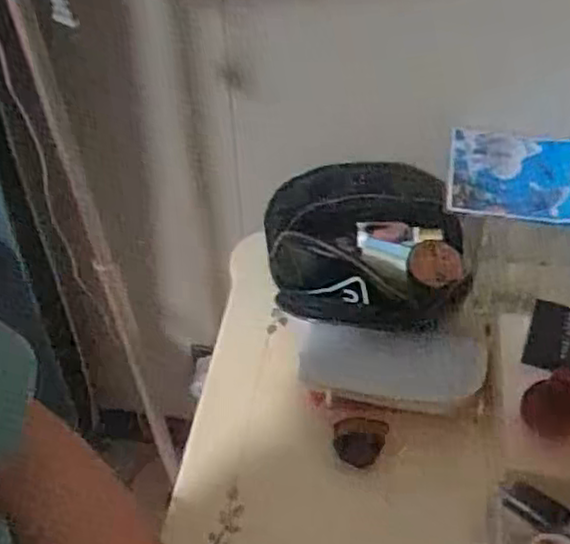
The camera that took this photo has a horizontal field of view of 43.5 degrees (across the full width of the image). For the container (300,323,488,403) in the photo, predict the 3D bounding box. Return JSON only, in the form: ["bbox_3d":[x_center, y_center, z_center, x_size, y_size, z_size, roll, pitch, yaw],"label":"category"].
[{"bbox_3d":[0.113,0.100,0.773,0.194,0.044,0.078,7,52,7],"label":"container"}]

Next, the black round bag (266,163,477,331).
[{"bbox_3d":[0.095,-0.024,0.842,0.227,0.091,0.208,-1,52,1],"label":"black round bag"}]

